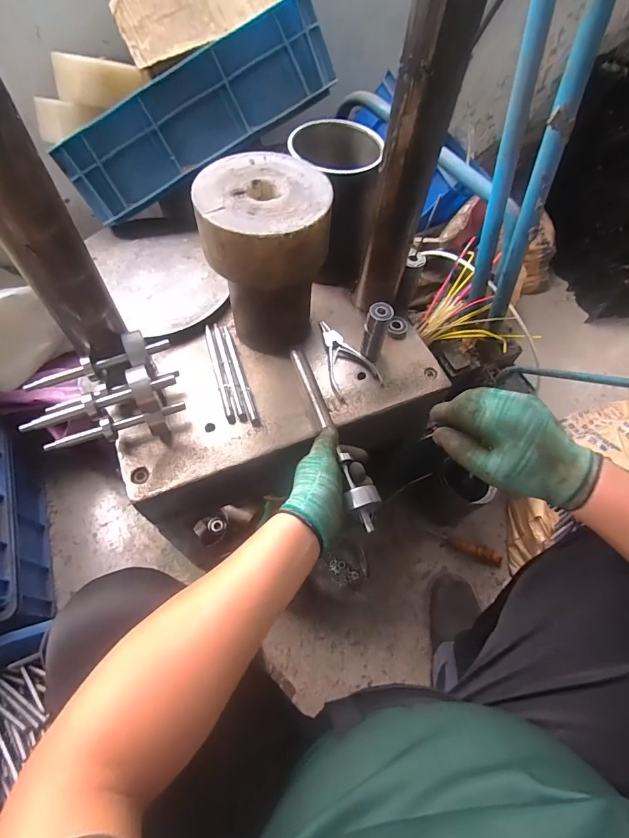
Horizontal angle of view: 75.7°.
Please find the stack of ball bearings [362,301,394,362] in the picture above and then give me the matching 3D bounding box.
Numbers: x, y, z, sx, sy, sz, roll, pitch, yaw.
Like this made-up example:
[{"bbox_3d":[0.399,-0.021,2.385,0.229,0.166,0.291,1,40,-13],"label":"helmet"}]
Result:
[{"bbox_3d":[0.085,-0.119,0.563,0.028,0.089,0.028,32,63,13],"label":"stack of ball bearings"}]

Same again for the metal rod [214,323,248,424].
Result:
[{"bbox_3d":[-0.122,-0.070,0.571,0.012,0.013,0.166,-16,63,-13],"label":"metal rod"}]

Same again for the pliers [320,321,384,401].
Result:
[{"bbox_3d":[0.037,-0.090,0.589,0.072,0.018,0.129,-26,65,-17],"label":"pliers"}]

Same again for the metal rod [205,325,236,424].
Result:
[{"bbox_3d":[-0.135,-0.066,0.570,0.011,0.012,0.162,-15,62,-12],"label":"metal rod"}]

